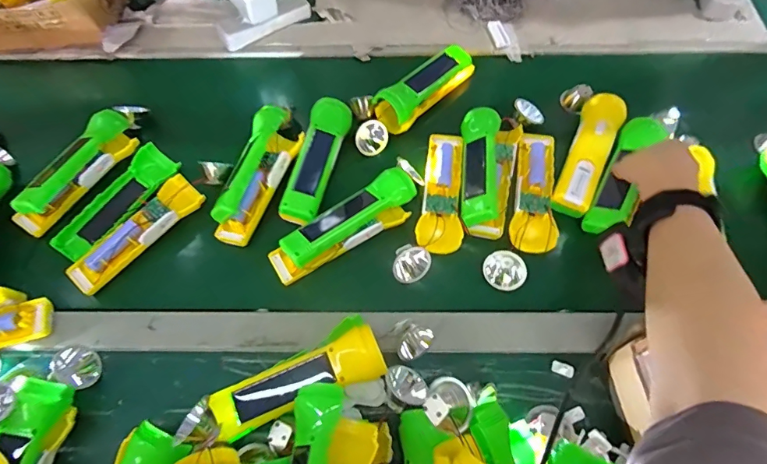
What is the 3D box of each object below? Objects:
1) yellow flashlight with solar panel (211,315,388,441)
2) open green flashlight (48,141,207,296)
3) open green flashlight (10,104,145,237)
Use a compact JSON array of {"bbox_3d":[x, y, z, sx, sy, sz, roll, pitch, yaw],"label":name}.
[{"bbox_3d":[-0.078,0.138,0.417,0.158,0.043,0.063,-23,63,-9],"label":"yellow flashlight with solar panel"},{"bbox_3d":[-0.306,-0.018,0.524,0.111,0.039,0.169,37,70,20],"label":"open green flashlight"},{"bbox_3d":[-0.369,-0.088,0.543,0.062,0.048,0.202,24,64,13],"label":"open green flashlight"}]

